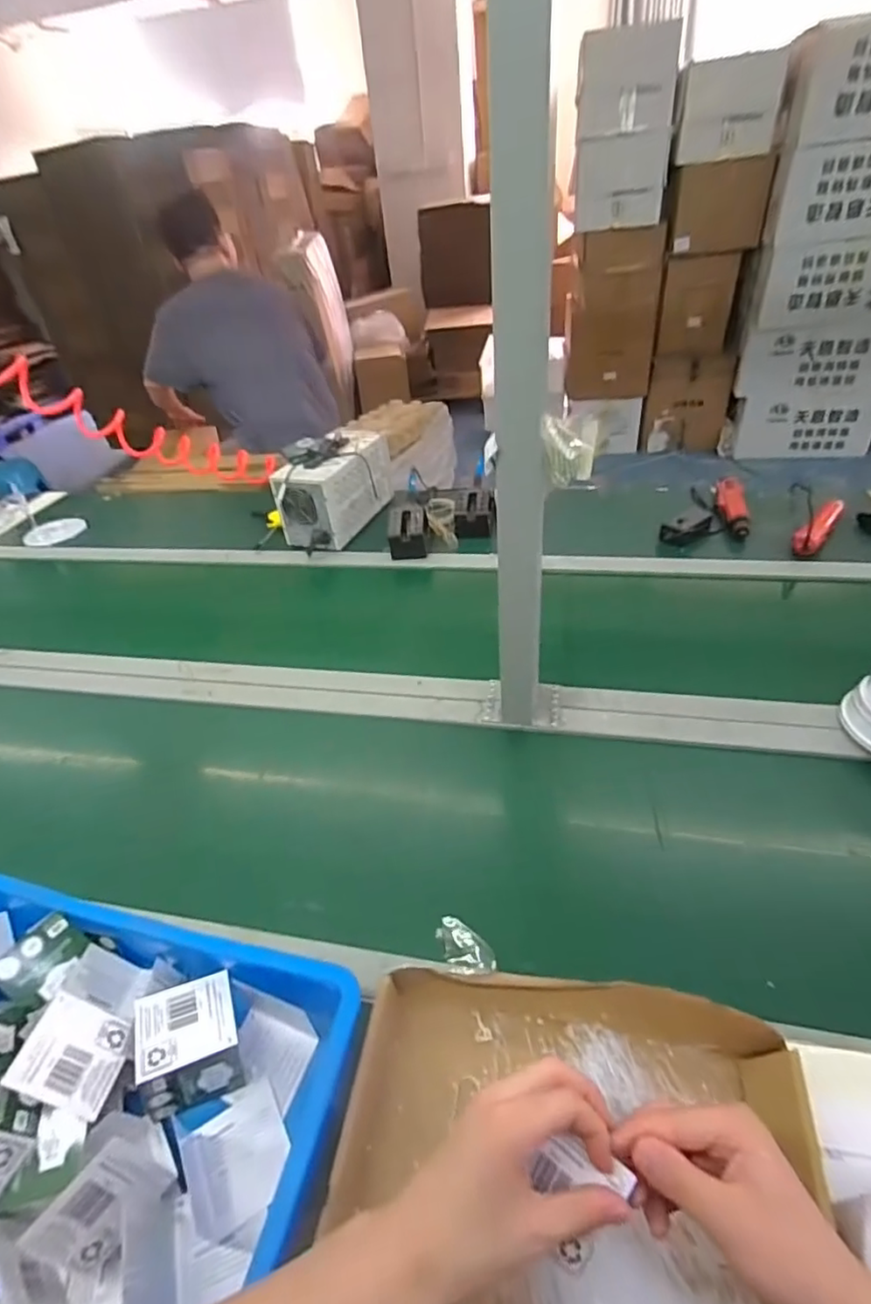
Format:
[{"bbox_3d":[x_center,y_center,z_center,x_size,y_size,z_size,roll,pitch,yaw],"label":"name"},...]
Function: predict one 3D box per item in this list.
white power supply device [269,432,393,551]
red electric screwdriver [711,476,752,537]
[{"bbox_3d":[-0.204,-0.347,1.201,0.122,0.150,0.271,15,45,24],"label":"white power supply device"},{"bbox_3d":[0.582,-0.281,1.127,0.051,0.049,0.219,4,41,13],"label":"red electric screwdriver"}]

